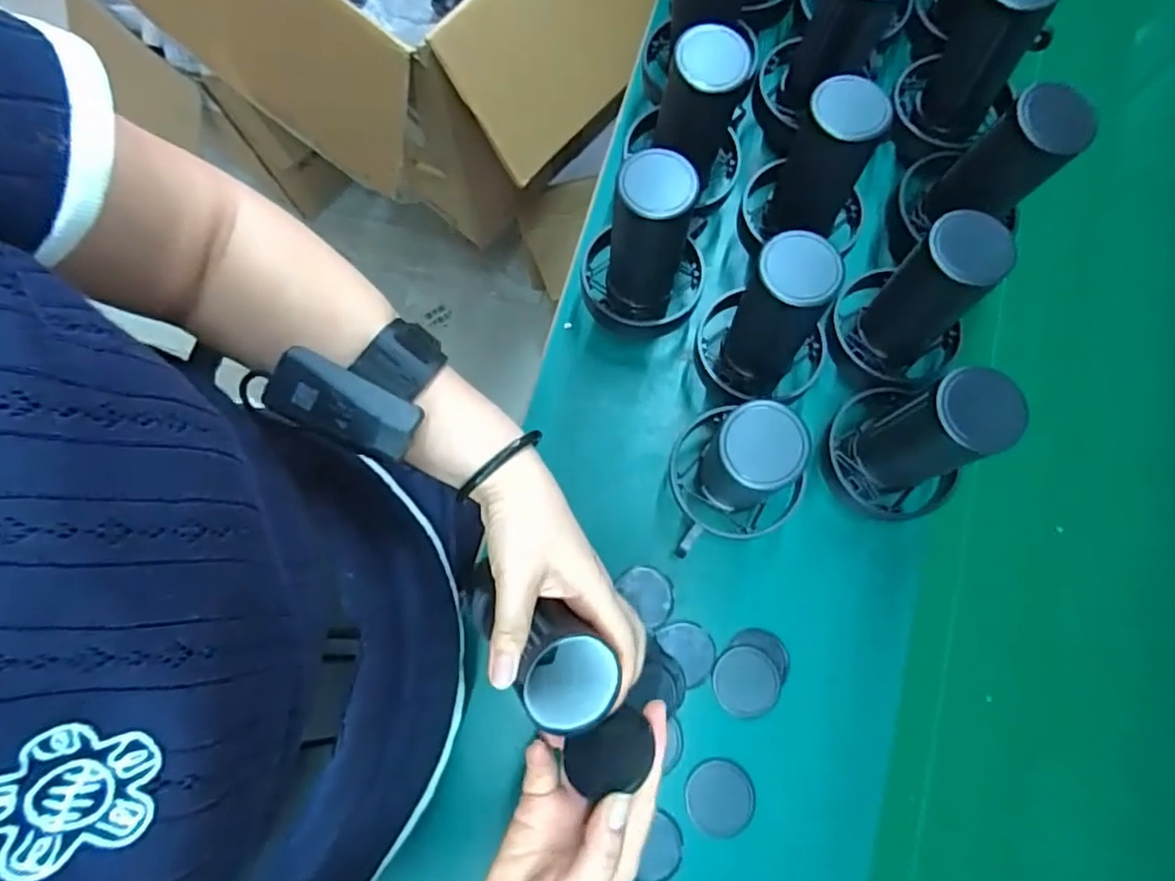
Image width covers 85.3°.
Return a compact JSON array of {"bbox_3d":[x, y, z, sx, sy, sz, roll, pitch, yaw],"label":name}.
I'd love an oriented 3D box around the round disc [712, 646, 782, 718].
[{"bbox_3d":[0.122,0.185,0.489,0.050,0.006,0.050,0,77,1],"label":"round disc"}]

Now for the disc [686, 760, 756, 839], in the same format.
[{"bbox_3d":[0.099,0.267,0.475,0.050,0.010,0.049,0,77,1],"label":"disc"}]

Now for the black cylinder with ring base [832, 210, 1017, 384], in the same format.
[{"bbox_3d":[0.237,-0.096,0.454,0.081,0.131,0.093,-37,79,-7],"label":"black cylinder with ring base"}]

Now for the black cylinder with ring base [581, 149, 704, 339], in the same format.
[{"bbox_3d":[0.043,-0.137,0.470,0.093,0.131,0.083,13,77,4],"label":"black cylinder with ring base"}]

